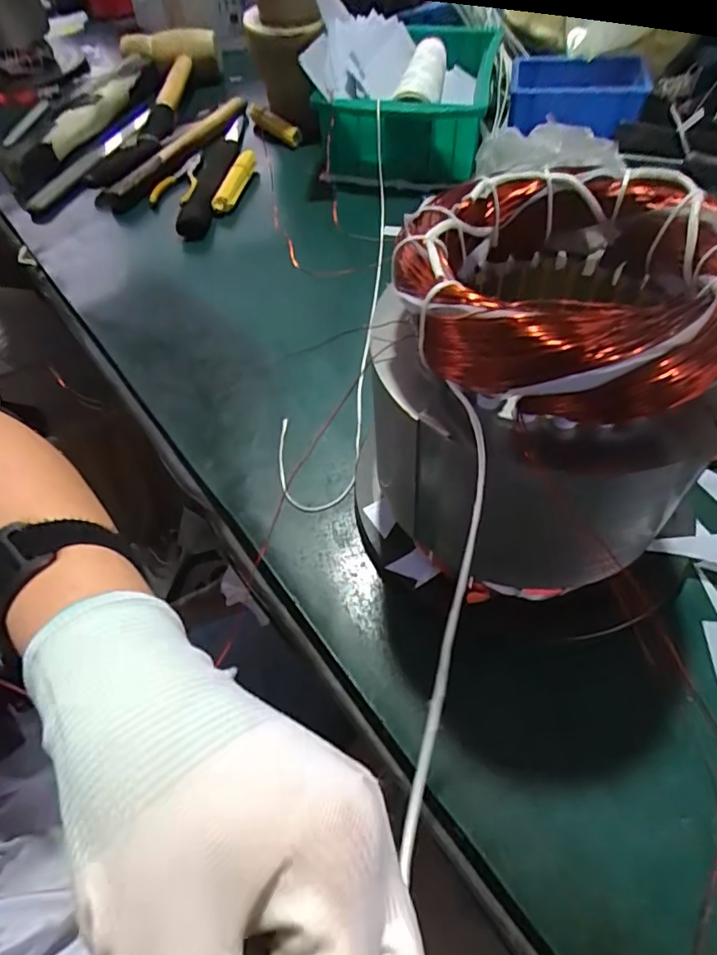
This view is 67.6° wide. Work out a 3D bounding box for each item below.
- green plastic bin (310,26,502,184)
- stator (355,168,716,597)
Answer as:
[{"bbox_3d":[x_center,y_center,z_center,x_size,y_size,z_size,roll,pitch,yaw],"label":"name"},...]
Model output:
[{"bbox_3d":[0.060,-0.428,0.609,0.173,0.079,0.253,8,55,9],"label":"green plastic bin"},{"bbox_3d":[0.075,-0.022,0.251,0.131,0.174,0.128,-2,54,2],"label":"stator"}]

